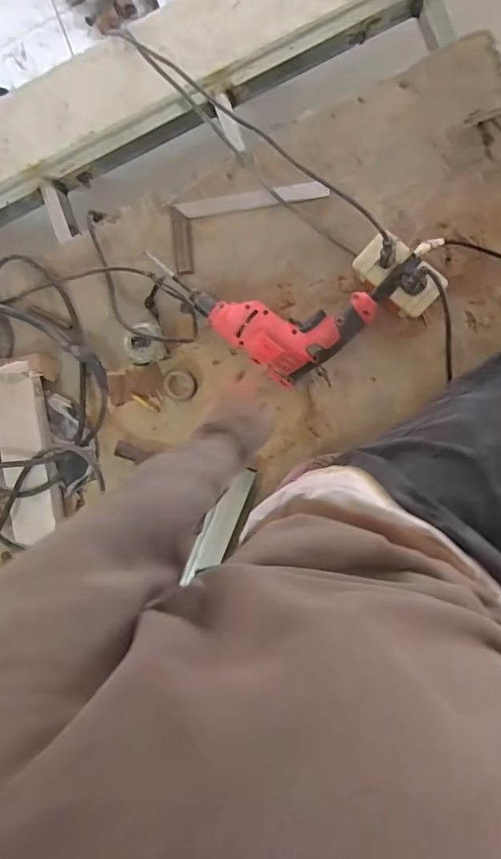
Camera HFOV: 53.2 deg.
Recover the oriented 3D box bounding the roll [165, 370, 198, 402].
[{"bbox_3d":[-0.110,-0.071,0.809,0.053,0.027,0.051,0,91,9],"label":"roll"}]

